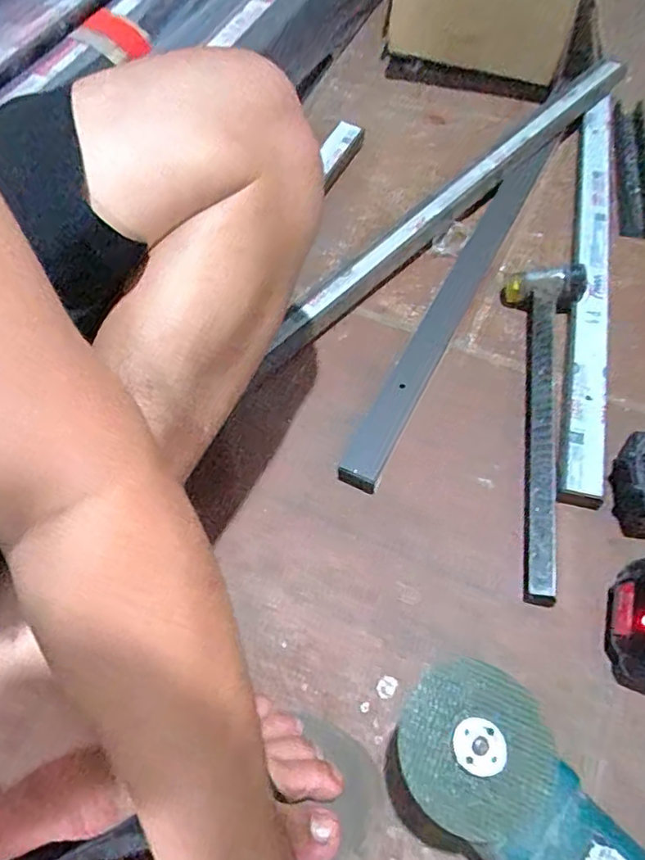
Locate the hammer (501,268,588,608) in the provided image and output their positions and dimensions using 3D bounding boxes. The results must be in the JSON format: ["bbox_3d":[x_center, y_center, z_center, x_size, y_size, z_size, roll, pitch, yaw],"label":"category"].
[{"bbox_3d":[0.191,-0.019,0.544,0.078,0.039,0.352,13,59,11],"label":"hammer"}]

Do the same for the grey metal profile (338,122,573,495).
[{"bbox_3d":[0.150,-0.158,0.633,0.043,0.020,0.523,23,62,16],"label":"grey metal profile"}]

